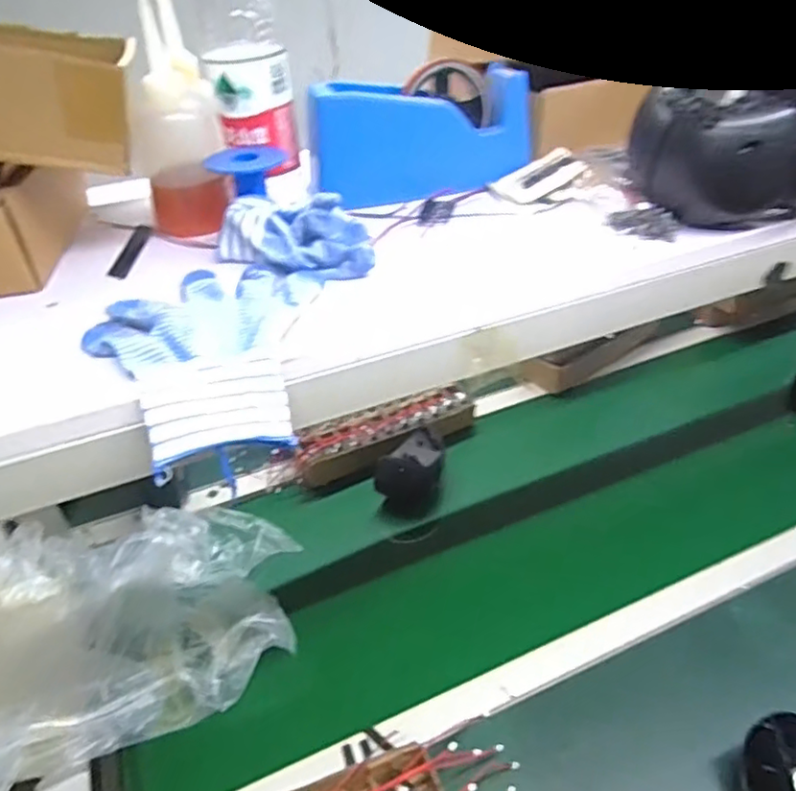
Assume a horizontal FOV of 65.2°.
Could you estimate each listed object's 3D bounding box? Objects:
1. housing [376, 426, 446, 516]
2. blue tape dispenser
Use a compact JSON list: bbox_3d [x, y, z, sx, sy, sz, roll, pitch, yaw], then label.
[{"bbox_3d":[0.024,0.118,0.925,0.068,0.092,0.110,18,43,24],"label":"housing"},{"bbox_3d":[0.024,-0.229,0.546,0.190,0.093,0.055,-14,40,-13],"label":"blue tape dispenser"}]

